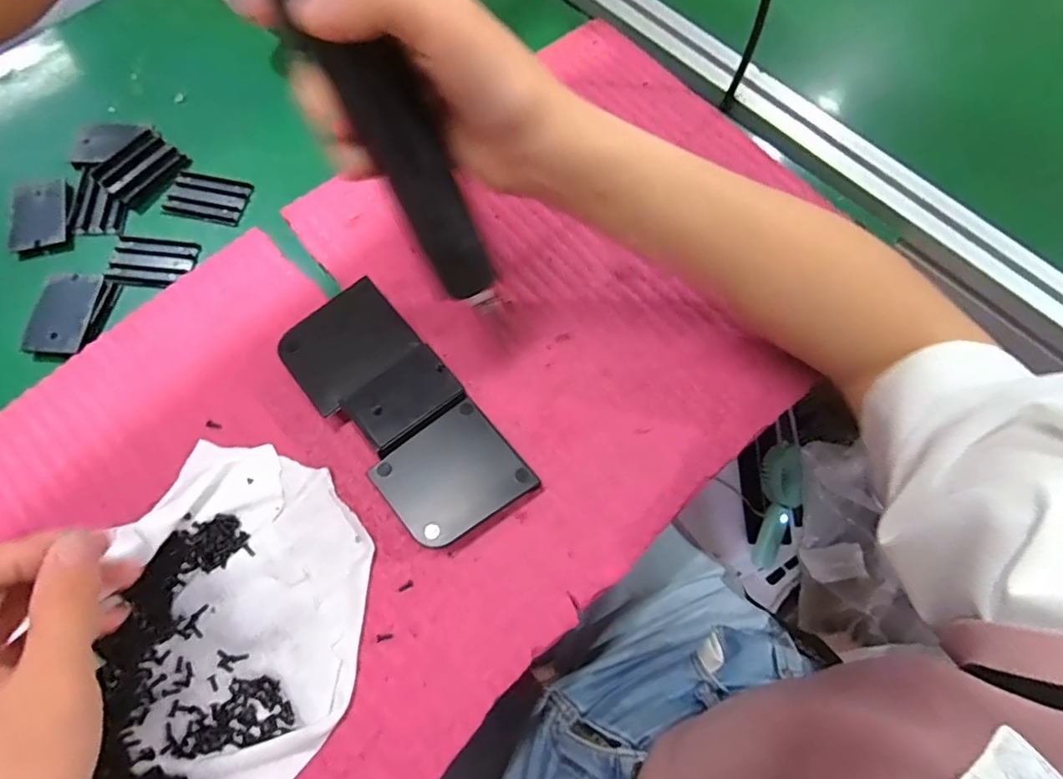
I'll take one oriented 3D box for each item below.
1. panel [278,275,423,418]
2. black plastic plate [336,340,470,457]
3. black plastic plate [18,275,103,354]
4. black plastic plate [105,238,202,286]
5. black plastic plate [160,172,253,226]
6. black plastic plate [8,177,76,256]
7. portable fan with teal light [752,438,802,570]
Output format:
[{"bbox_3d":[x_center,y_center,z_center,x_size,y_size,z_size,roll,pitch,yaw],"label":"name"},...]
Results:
[{"bbox_3d":[-0.110,-0.027,0.345,0.073,0.007,0.052,-42,95,-25],"label":"panel"},{"bbox_3d":[-0.071,0.005,0.322,0.058,0.005,0.043,-37,69,-19],"label":"black plastic plate"},{"bbox_3d":[-0.300,-0.049,0.369,0.037,0.007,0.057,-2,69,-2],"label":"black plastic plate"},{"bbox_3d":[-0.253,-0.085,0.387,0.054,0.004,0.036,5,69,0],"label":"black plastic plate"},{"bbox_3d":[-0.228,-0.135,0.406,0.055,0.004,0.035,11,69,3],"label":"black plastic plate"},{"bbox_3d":[-0.334,-0.120,0.393,0.034,0.007,0.058,-12,70,-6],"label":"black plastic plate"},{"bbox_3d":[0.404,0.190,0.948,0.057,0.046,0.207,12,91,3],"label":"portable fan with teal light"}]

